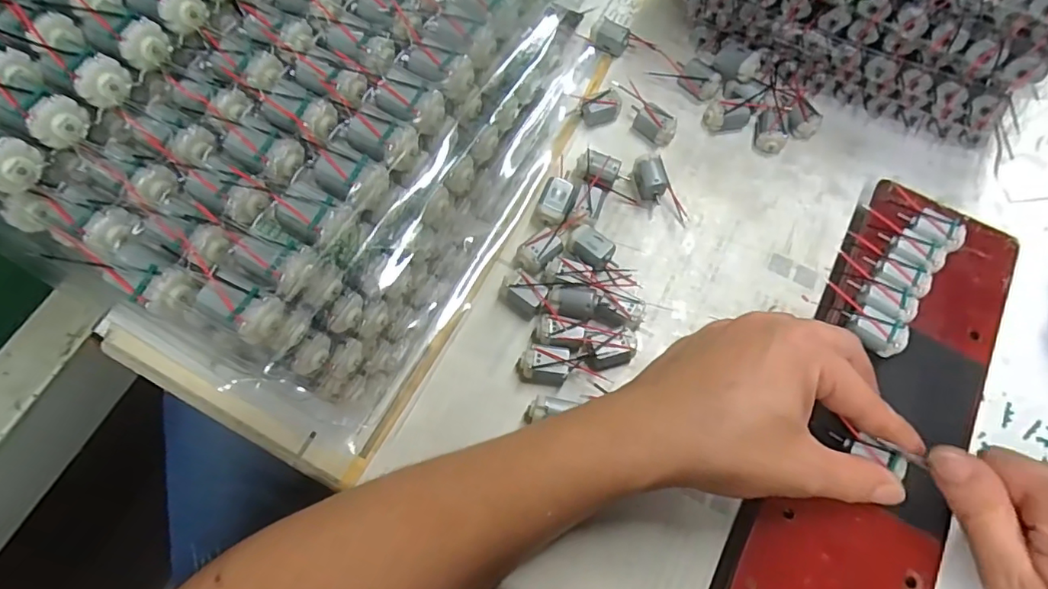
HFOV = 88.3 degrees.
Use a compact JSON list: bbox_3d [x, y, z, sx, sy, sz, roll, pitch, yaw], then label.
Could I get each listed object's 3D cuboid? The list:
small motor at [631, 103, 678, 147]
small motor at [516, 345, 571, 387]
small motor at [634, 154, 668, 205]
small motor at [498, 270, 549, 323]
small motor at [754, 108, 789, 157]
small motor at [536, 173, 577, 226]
[{"bbox_3d":[0.089,-0.119,0.375,0.035,0.016,0.018,40,74,14],"label":"small motor"},{"bbox_3d":[0.011,0.040,0.308,0.029,0.018,0.020,8,69,3],"label":"small motor"},{"bbox_3d":[0.083,-0.076,0.357,0.017,0.020,0.028,-12,70,-4],"label":"small motor"},{"bbox_3d":[0.000,0.000,0.324,0.027,0.017,0.020,36,73,13],"label":"small motor"},{"bbox_3d":[0.172,-0.115,0.374,0.019,0.017,0.033,13,70,5],"label":"small motor"},{"bbox_3d":[0.022,-0.062,0.345,0.020,0.019,0.035,18,70,7],"label":"small motor"}]

